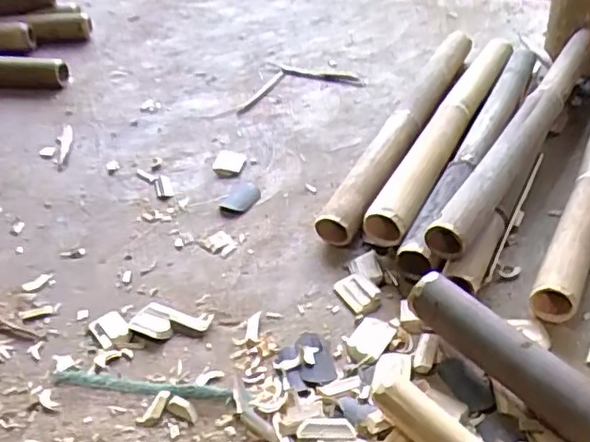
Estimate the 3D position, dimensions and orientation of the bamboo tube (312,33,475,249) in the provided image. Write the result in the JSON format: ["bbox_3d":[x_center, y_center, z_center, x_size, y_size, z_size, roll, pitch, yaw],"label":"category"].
[{"bbox_3d":[0.188,-0.165,1.028,0.065,0.056,0.646,14,43,23],"label":"bamboo tube"}]

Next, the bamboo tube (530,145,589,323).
[{"bbox_3d":[0.439,-0.080,0.891,0.057,0.058,0.603,16,44,25],"label":"bamboo tube"}]

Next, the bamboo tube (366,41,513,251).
[{"bbox_3d":[0.260,-0.161,1.007,0.065,0.065,0.613,16,44,25],"label":"bamboo tube"}]

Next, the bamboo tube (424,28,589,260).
[{"bbox_3d":[0.352,-0.150,0.916,0.064,0.059,0.629,20,46,29],"label":"bamboo tube"}]

